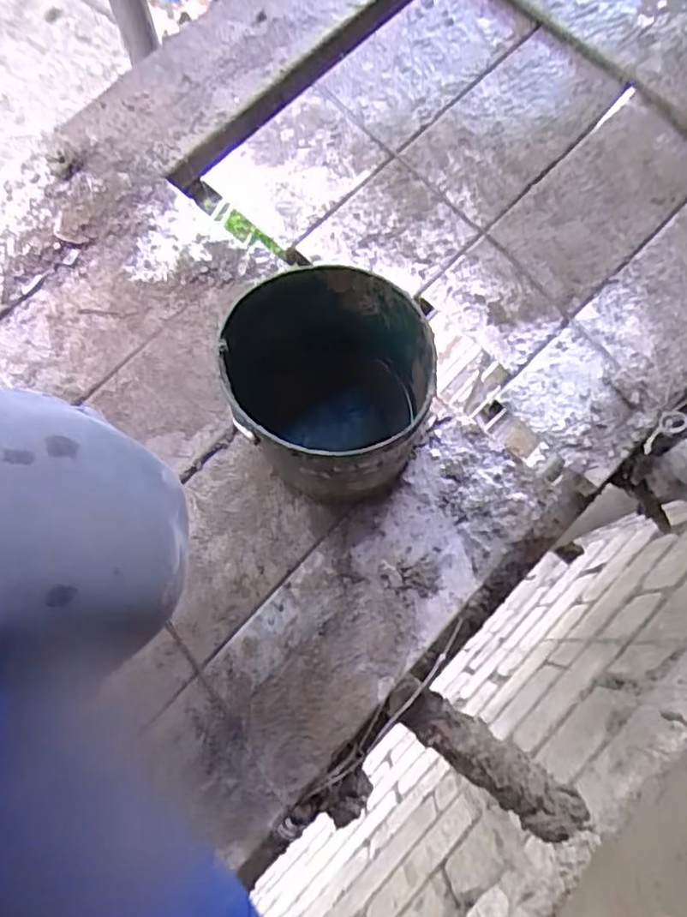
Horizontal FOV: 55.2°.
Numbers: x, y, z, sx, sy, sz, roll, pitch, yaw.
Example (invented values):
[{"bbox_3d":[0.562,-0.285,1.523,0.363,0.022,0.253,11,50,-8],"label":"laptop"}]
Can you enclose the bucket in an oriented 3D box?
[{"bbox_3d":[-0.012,-0.052,0.623,0.173,0.200,0.161,-1,73,2],"label":"bucket"}]

